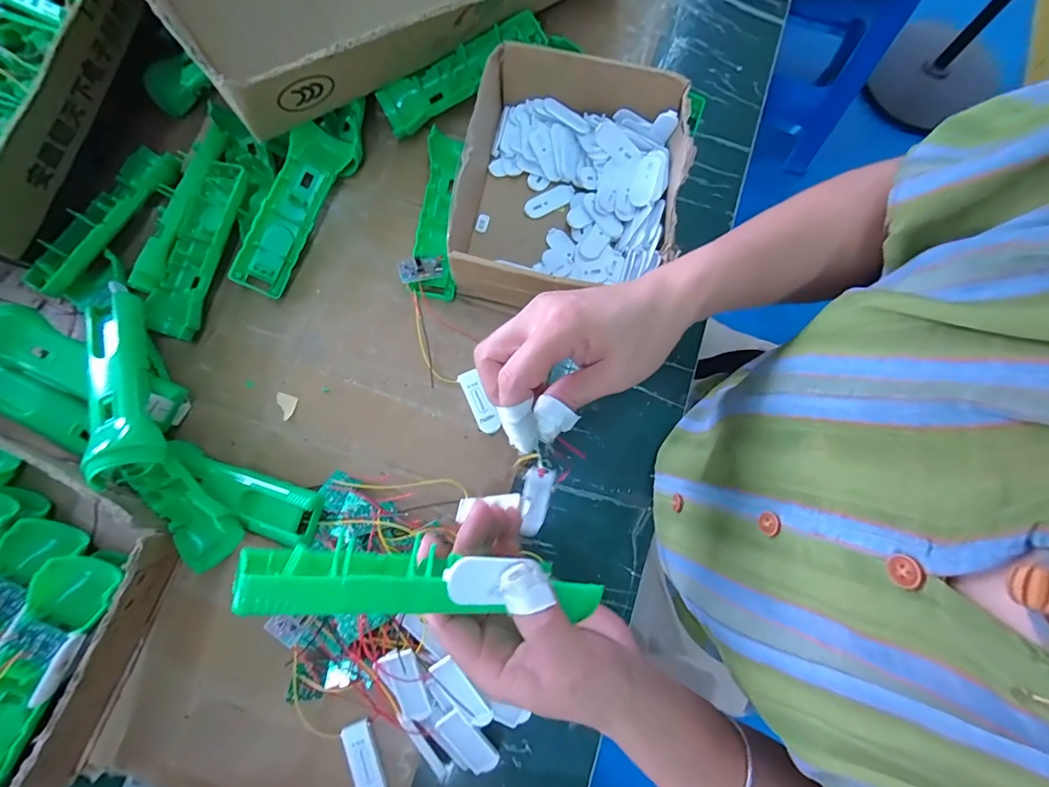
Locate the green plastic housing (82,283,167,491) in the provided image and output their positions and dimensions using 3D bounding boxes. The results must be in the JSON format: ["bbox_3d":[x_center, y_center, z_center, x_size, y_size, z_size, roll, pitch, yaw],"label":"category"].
[{"bbox_3d":[-0.317,-0.016,0.358,0.042,0.036,0.191,-26,63,-6],"label":"green plastic housing"}]

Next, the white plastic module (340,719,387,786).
[{"bbox_3d":[-0.119,0.277,0.338,0.022,0.009,0.058,-19,79,-2],"label":"white plastic module"}]

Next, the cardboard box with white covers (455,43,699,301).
[{"bbox_3d":[0.040,-0.180,0.398,0.179,0.068,0.197,9,79,3],"label":"cardboard box with white covers"}]

